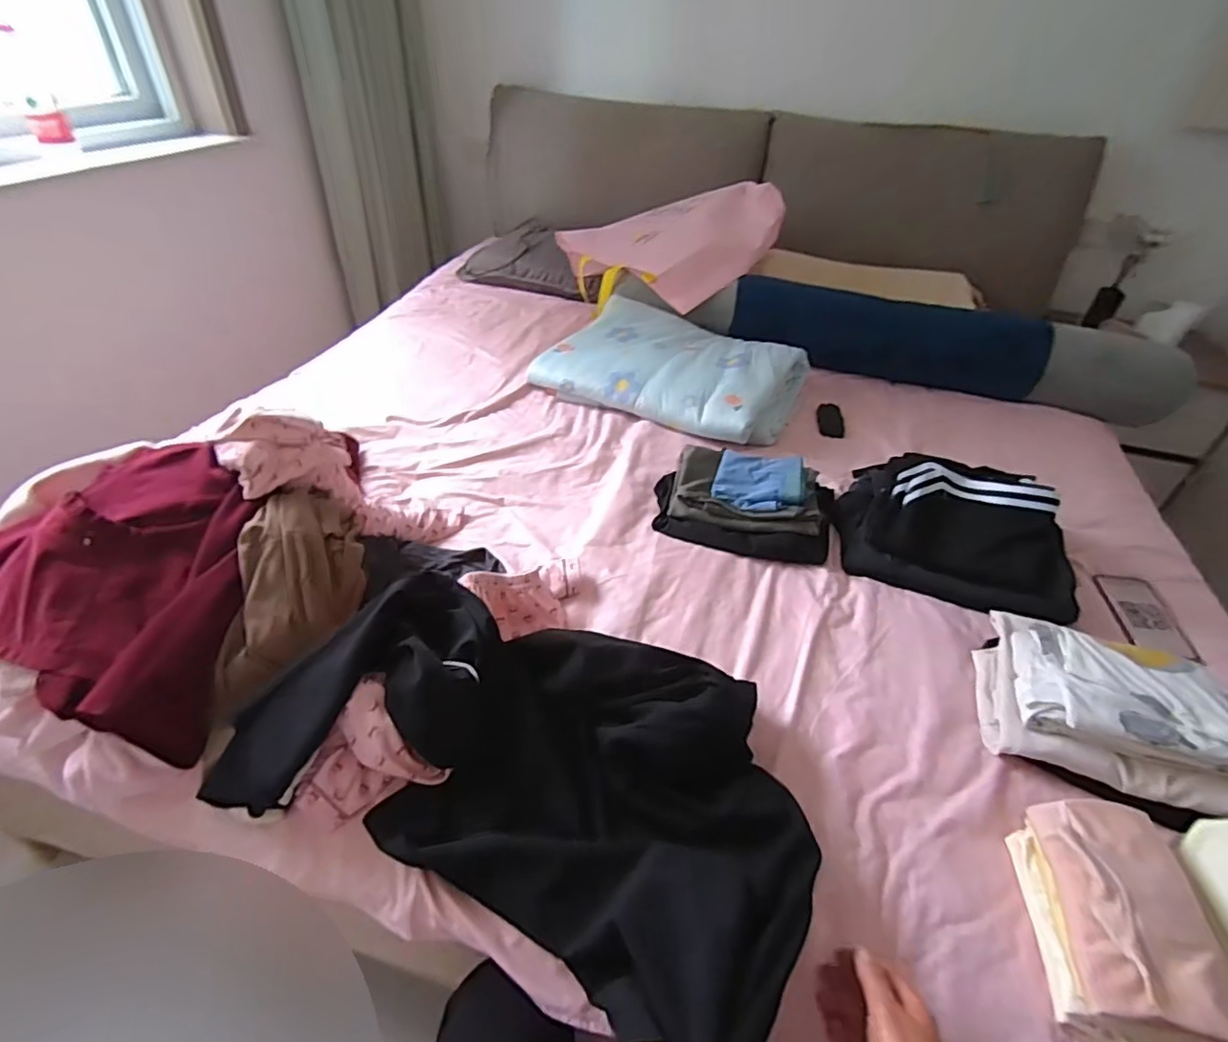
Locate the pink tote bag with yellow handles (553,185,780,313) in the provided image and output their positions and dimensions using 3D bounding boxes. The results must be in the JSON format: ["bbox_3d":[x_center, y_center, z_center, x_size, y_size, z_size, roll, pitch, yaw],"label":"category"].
[{"bbox_3d":[0.147,-0.675,1.541,0.572,0.095,0.387,-9,62,10],"label":"pink tote bag with yellow handles"}]

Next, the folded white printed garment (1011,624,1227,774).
[{"bbox_3d":[0.593,0.204,0.703,0.218,0.048,0.153,19,43,17],"label":"folded white printed garment"}]

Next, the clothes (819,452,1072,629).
[{"bbox_3d":[0.529,0.000,0.943,0.343,0.116,0.244,23,45,22],"label":"clothes"}]

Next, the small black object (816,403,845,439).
[{"bbox_3d":[0.462,-0.214,1.297,0.057,0.011,0.101,3,56,5],"label":"small black object"}]

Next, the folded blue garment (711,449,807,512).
[{"bbox_3d":[0.241,-0.070,1.004,0.141,0.029,0.141,14,41,11],"label":"folded blue garment"}]

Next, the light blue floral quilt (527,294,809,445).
[{"bbox_3d":[0.121,-0.337,1.324,0.537,0.097,0.345,20,44,19],"label":"light blue floral quilt"}]

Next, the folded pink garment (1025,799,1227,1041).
[{"bbox_3d":[0.471,0.349,0.556,0.107,0.045,0.190,12,41,9],"label":"folded pink garment"}]

